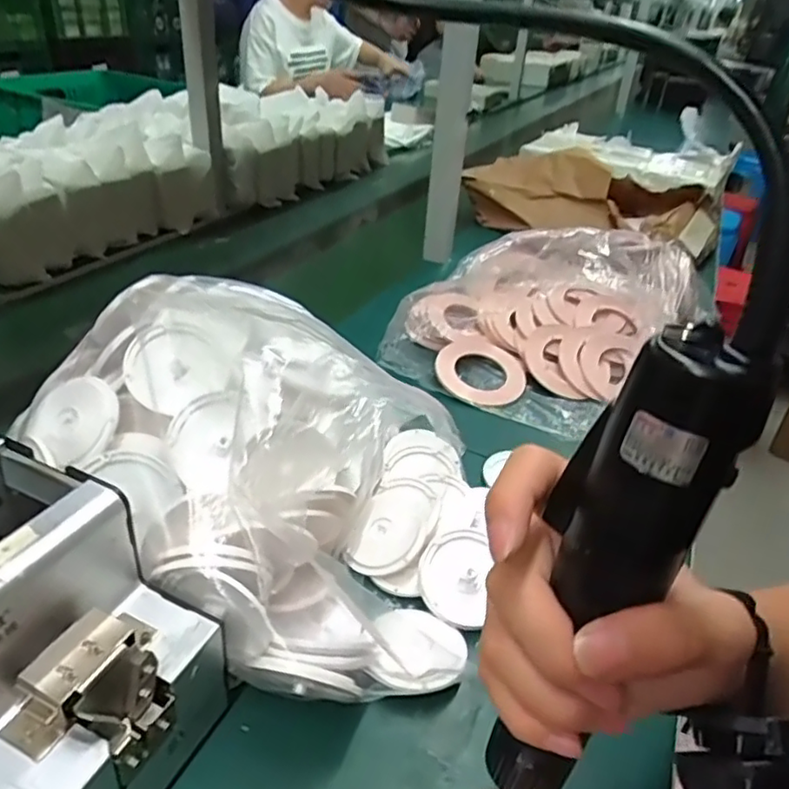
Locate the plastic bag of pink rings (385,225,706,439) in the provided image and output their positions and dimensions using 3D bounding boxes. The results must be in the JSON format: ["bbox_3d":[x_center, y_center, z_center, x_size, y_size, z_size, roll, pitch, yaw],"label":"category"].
[{"bbox_3d":[0.196,-0.114,0.773,0.318,0.126,0.361,18,35,20],"label":"plastic bag of pink rings"}]

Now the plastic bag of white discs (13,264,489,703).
[{"bbox_3d":[-0.072,0.032,0.457,0.317,0.175,0.266,20,37,28],"label":"plastic bag of white discs"}]

